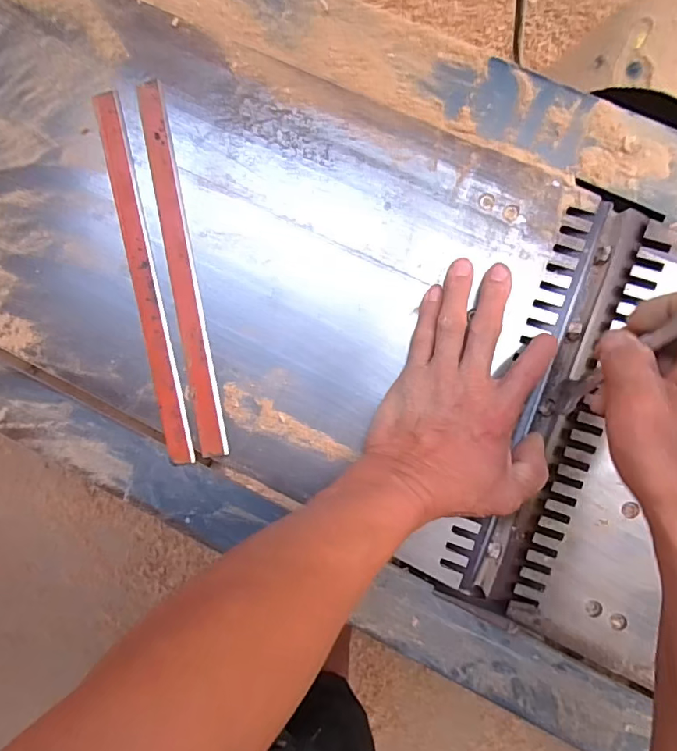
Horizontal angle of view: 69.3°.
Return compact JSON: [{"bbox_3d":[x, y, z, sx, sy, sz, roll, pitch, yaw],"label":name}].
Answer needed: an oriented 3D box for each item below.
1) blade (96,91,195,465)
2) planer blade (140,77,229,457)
[{"bbox_3d":[-0.157,-0.077,0.398,0.021,0.004,0.300,-11,91,8],"label":"blade"},{"bbox_3d":[-0.127,-0.084,0.395,0.023,0.004,0.301,-9,92,8],"label":"planer blade"}]

